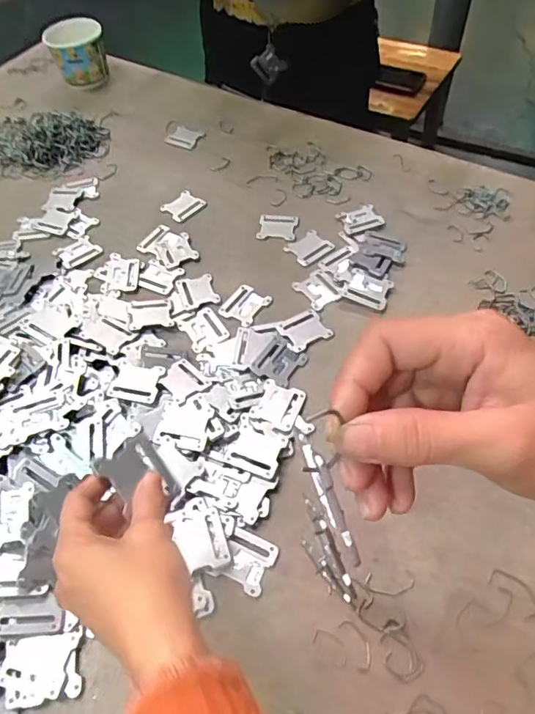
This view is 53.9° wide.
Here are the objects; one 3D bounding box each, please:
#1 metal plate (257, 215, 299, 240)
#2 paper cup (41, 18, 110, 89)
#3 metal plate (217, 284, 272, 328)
[{"bbox_3d":[0.013,-0.165,0.662,0.049,0.004,0.039,9,56,10],"label":"metal plate"},{"bbox_3d":[-0.312,-0.501,0.871,0.087,0.091,0.085,-2,55,3],"label":"paper cup"},{"bbox_3d":[-0.026,-0.060,0.596,0.044,0.004,0.050,28,61,21],"label":"metal plate"}]

